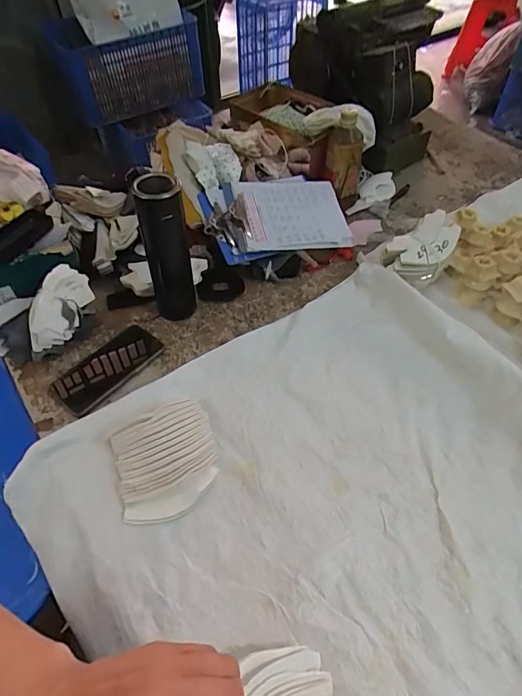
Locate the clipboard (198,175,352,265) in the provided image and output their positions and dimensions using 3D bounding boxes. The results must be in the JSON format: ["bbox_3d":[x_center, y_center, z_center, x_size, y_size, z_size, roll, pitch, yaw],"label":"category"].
[{"bbox_3d":[0.028,-0.243,0.782,0.257,0.032,0.164,-11,68,-17],"label":"clipboard"}]

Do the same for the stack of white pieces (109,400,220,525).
[{"bbox_3d":[-0.117,0.136,0.533,0.120,0.036,0.134,-14,52,-12],"label":"stack of white pieces"}]

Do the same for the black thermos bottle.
[{"bbox_3d":[-0.140,-0.148,0.641,0.066,0.219,0.085,-11,51,-9],"label":"black thermos bottle"}]

